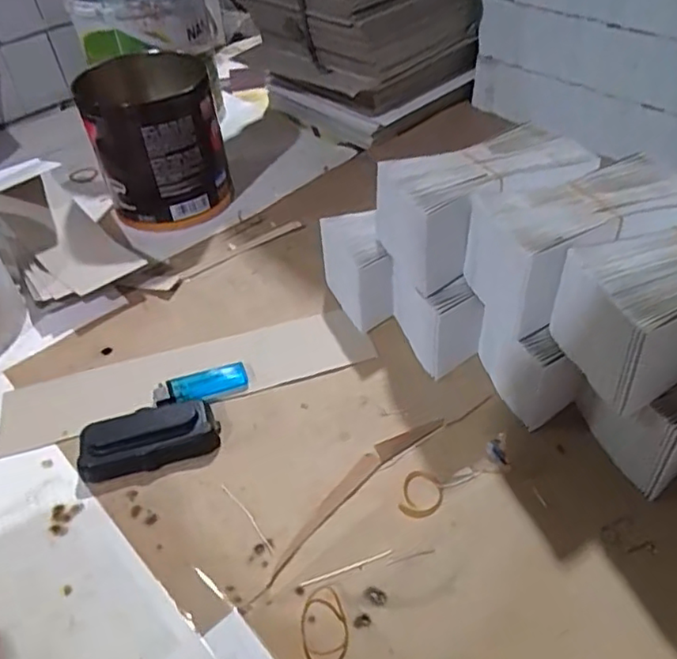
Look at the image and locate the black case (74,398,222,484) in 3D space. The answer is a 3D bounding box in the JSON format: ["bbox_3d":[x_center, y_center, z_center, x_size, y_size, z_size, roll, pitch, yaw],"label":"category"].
[{"bbox_3d":[-0.152,0.087,0.495,0.105,0.026,0.049,-12,44,-8],"label":"black case"}]

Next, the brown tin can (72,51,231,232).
[{"bbox_3d":[-0.215,-0.224,0.736,0.140,0.150,0.162,-17,45,-13],"label":"brown tin can"}]

